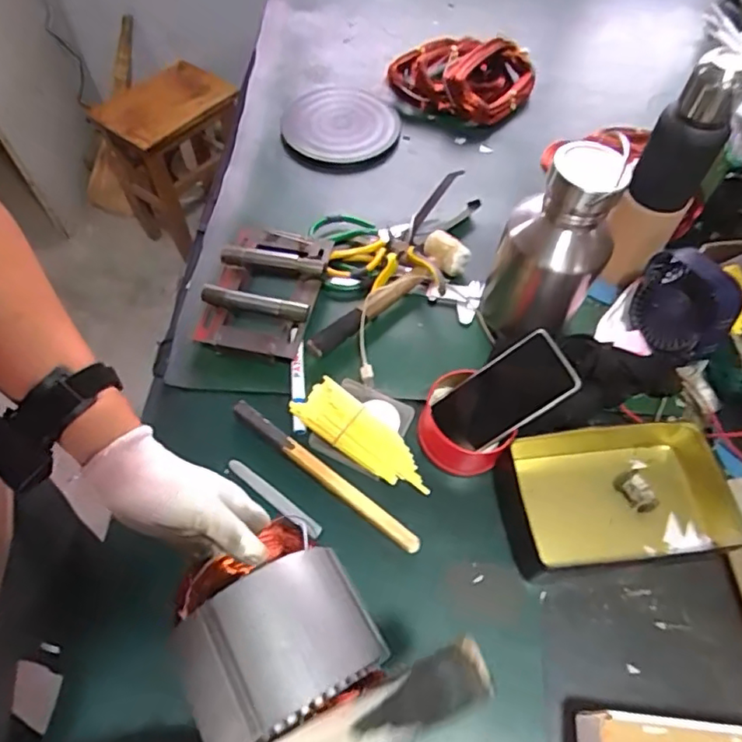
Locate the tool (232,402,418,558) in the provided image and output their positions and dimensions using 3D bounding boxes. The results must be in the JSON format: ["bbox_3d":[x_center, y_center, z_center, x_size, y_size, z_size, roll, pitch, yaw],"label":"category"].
[{"bbox_3d":[-0.054,0.115,0.643,0.258,0.022,0.018,34,64,19],"label":"tool"}]

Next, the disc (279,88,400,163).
[{"bbox_3d":[-0.048,-0.416,0.967,0.186,0.034,0.185,1,60,-2],"label":"disc"}]

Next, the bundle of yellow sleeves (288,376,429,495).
[{"bbox_3d":[-0.008,0.070,0.646,0.172,0.019,0.057,32,64,18],"label":"bundle of yellow sleeves"}]

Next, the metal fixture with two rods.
[{"bbox_3d":[-0.138,-0.108,0.750,0.136,0.039,0.194,9,59,6],"label":"metal fixture with two rods"}]

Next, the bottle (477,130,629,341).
[{"bbox_3d":[0.205,-0.132,0.671,0.114,0.252,0.109,19,60,11],"label":"bottle"}]

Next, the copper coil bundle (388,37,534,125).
[{"bbox_3d":[0.151,-0.506,0.985,0.240,0.077,0.149,21,61,12],"label":"copper coil bundle"}]

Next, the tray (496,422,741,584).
[{"bbox_3d":[0.267,0.134,0.627,0.248,0.066,0.162,-6,59,-4],"label":"tray"}]

